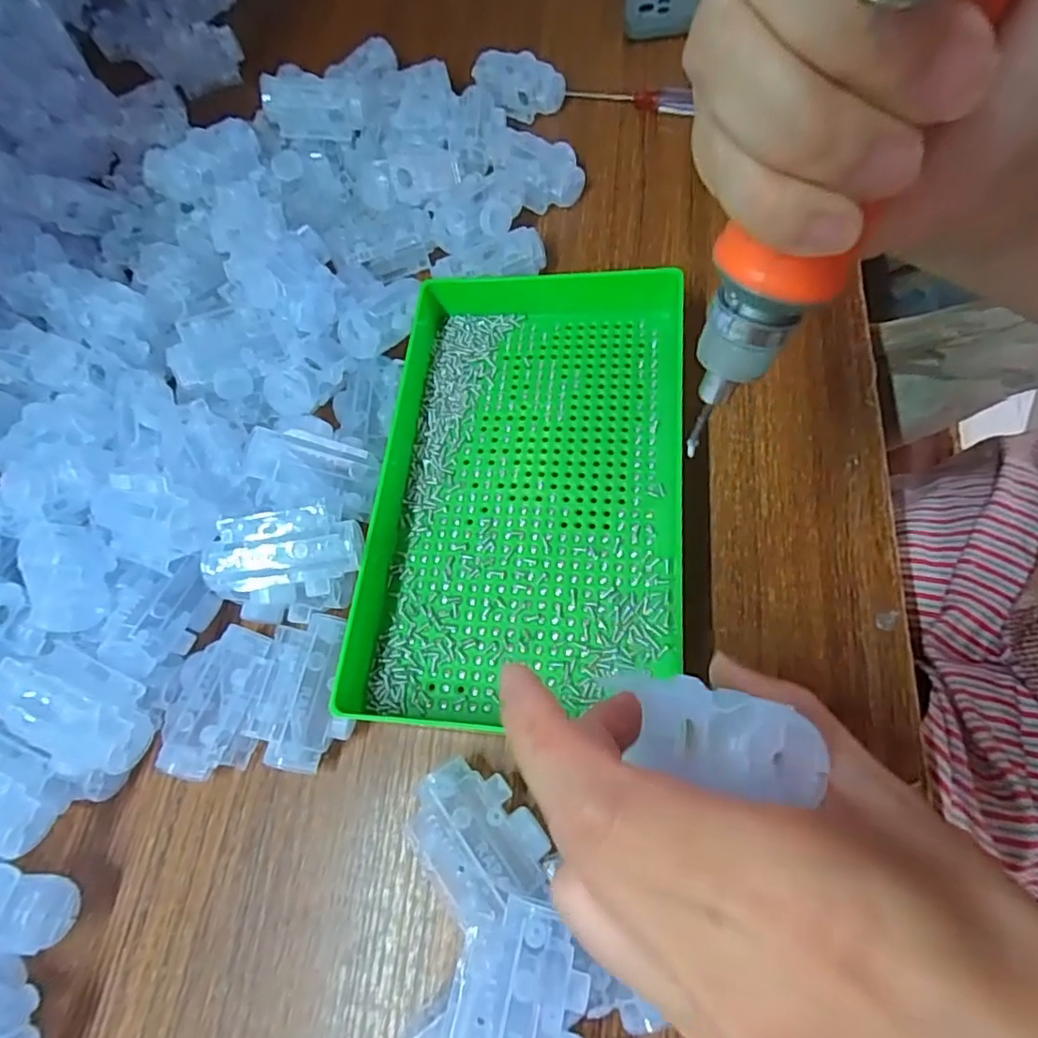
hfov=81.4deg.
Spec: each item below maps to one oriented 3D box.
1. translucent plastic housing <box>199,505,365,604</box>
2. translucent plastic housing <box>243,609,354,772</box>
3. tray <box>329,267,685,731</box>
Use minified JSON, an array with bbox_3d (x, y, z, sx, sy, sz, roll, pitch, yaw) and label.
[{"bbox_3d":[-0.108,0.018,0.283,0.070,0.031,0.041,-13,65,3],"label":"translucent plastic housing"},{"bbox_3d":[-0.097,0.081,0.283,0.038,0.026,0.067,6,67,11],"label":"translucent plastic housing"},{"bbox_3d":[0.003,-0.018,0.306,0.153,0.033,0.241,3,67,10],"label":"tray"}]

